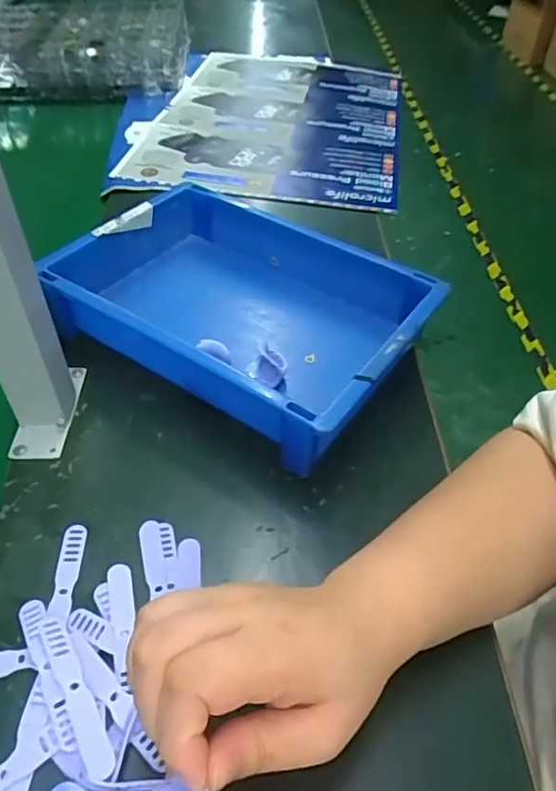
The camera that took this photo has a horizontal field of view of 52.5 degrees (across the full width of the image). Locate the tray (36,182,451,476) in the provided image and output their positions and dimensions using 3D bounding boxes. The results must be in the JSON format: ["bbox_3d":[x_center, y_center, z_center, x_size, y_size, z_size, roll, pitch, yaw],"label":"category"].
[{"bbox_3d":[-0.033,-0.080,0.497,0.294,0.066,0.196,28,52,23],"label":"tray"}]

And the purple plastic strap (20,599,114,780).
[{"bbox_3d":[-0.119,0.158,0.314,0.017,0.005,0.112,-27,53,-25],"label":"purple plastic strap"}]

